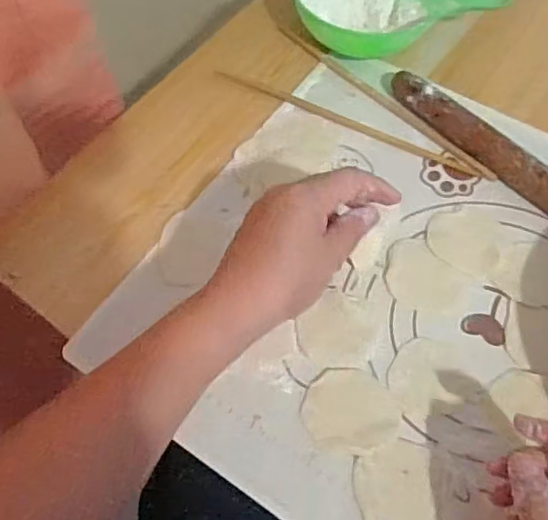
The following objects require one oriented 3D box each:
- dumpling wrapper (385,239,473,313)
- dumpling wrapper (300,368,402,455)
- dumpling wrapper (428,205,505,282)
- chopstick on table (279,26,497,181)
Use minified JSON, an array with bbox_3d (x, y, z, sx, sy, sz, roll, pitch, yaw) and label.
[{"bbox_3d":[0.117,0.014,0.486,0.058,0.004,0.066,-37,66,-17],"label":"dumpling wrapper"},{"bbox_3d":[0.055,0.107,0.439,0.067,0.004,0.059,8,61,6],"label":"dumpling wrapper"},{"bbox_3d":[0.156,-0.018,0.503,0.060,0.004,0.062,14,62,9],"label":"dumpling wrapper"},{"bbox_3d":[0.098,-0.155,0.582,0.010,0.006,0.266,-39,66,-18],"label":"chopstick on table"}]

